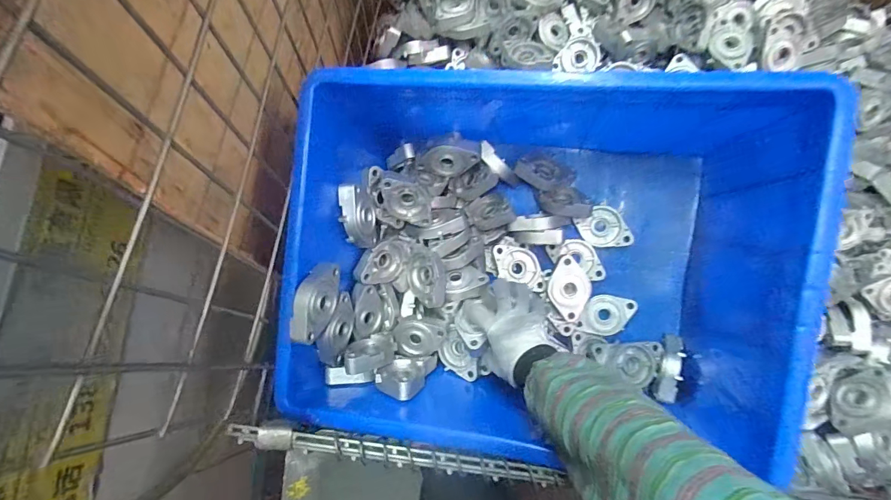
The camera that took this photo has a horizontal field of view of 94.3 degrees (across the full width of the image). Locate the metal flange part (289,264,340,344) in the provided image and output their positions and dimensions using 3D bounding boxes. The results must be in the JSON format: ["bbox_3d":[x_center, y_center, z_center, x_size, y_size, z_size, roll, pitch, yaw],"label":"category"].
[{"bbox_3d":[-0.157,0.064,0.499,0.027,0.061,0.096,6,75,21],"label":"metal flange part"}]

